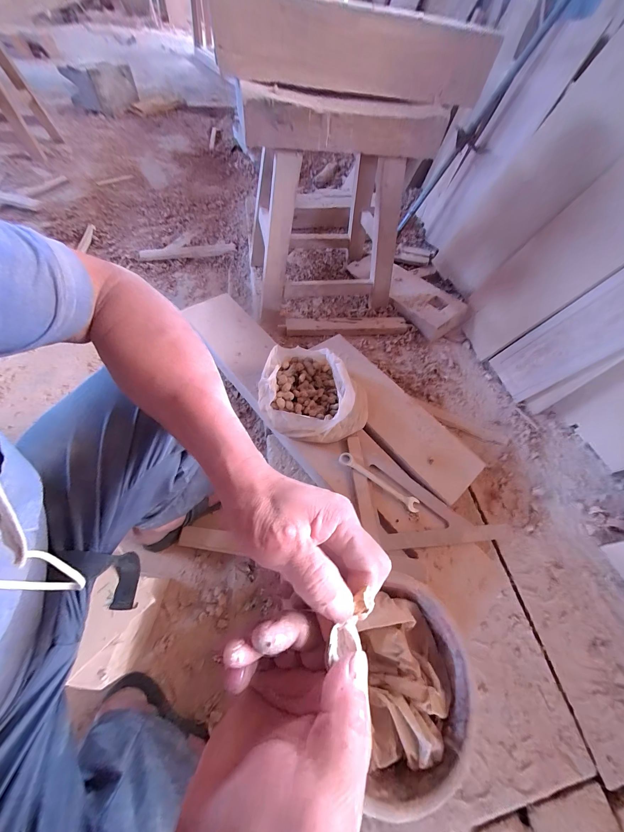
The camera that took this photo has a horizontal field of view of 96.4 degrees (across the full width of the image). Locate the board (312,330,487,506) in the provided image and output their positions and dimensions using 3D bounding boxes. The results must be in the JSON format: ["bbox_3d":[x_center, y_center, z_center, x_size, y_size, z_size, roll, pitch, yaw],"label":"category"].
[{"bbox_3d":[0.169,-0.025,0.693,0.158,0.030,0.509,-32,66,-20],"label":"board"}]

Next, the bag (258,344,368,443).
[{"bbox_3d":[0.007,-0.054,0.632,0.252,0.104,0.214,21,60,9],"label":"bag"}]

